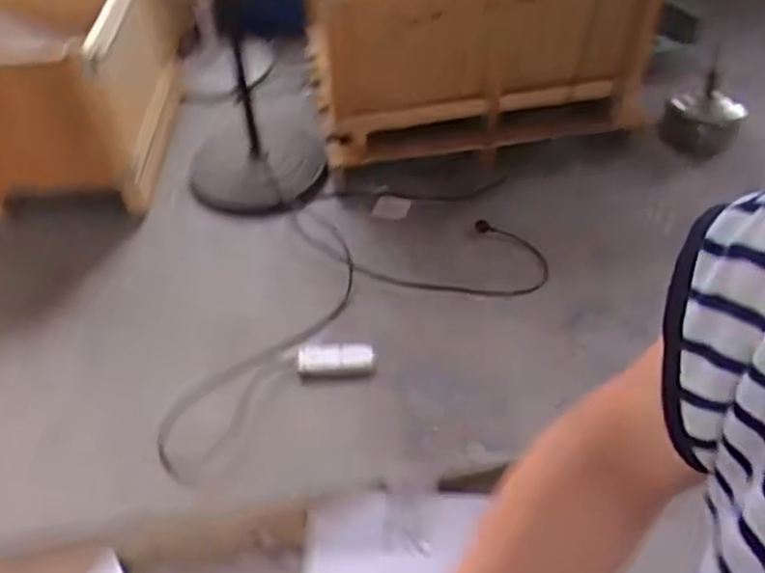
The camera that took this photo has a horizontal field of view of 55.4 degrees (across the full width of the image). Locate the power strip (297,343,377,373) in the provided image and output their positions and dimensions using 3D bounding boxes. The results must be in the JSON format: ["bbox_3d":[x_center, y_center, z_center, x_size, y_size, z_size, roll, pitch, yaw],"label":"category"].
[{"bbox_3d":[-0.113,0.179,1.810,0.195,0.036,0.068,1,48,-23],"label":"power strip"}]

